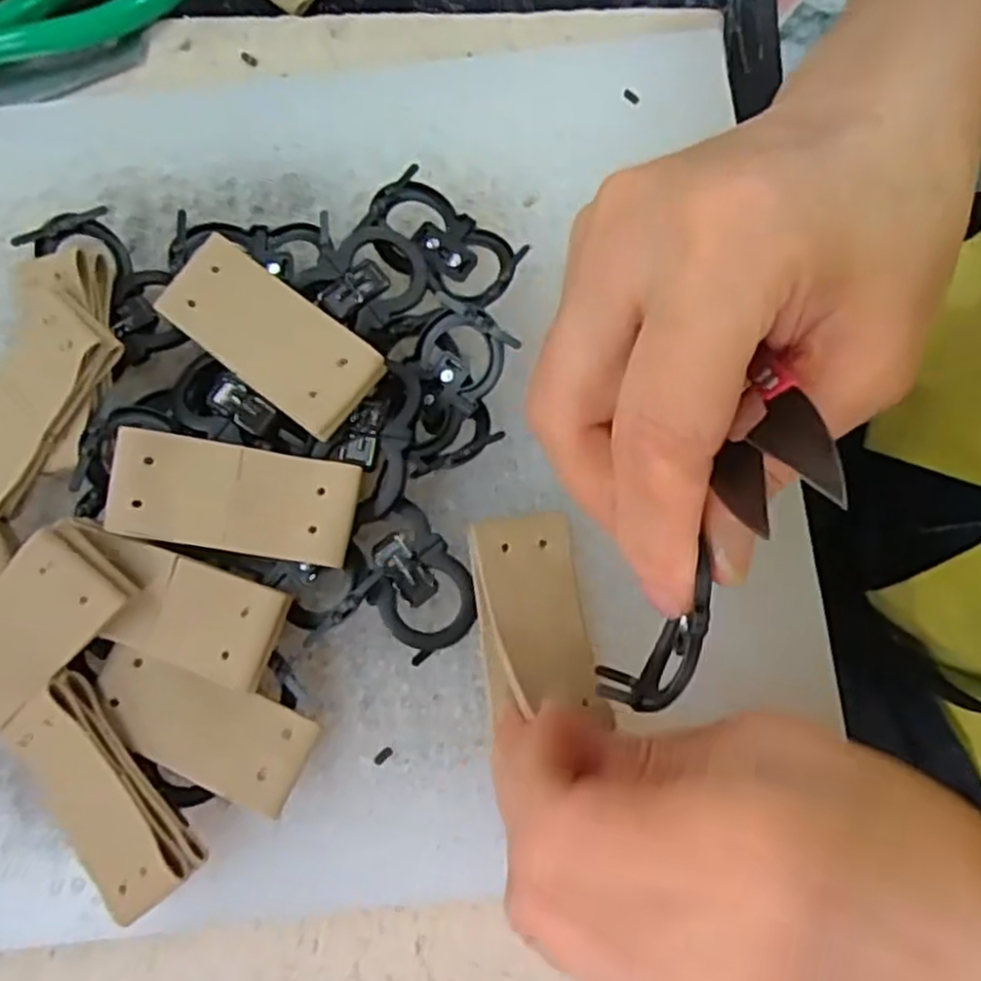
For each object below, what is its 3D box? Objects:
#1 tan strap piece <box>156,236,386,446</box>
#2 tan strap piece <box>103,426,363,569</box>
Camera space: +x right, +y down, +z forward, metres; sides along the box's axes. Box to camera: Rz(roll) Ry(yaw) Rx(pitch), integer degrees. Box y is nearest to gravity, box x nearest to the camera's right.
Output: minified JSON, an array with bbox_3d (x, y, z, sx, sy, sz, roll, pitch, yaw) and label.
[{"bbox_3d":[-0.060,-0.043,0.213,0.062,0.004,0.028,37,86,10],"label":"tan strap piece"},{"bbox_3d":[-0.067,0.002,0.204,0.062,0.004,0.028,9,81,-5],"label":"tan strap piece"}]

